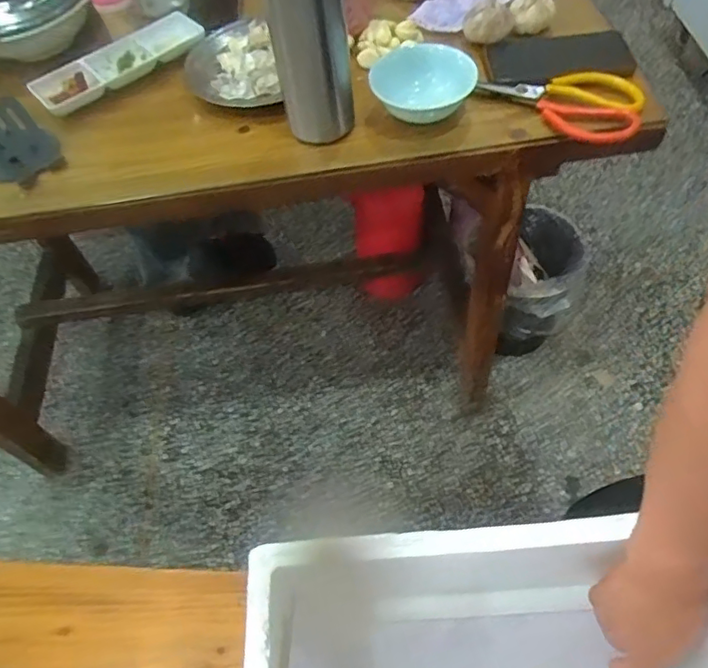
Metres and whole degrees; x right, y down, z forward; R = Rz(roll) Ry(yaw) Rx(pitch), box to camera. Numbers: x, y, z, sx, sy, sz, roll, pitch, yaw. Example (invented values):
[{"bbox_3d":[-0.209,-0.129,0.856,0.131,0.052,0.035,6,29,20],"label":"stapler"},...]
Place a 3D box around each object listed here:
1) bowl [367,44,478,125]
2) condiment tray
[{"bbox_3d":[0.076,-0.278,0.657,0.109,0.047,0.109,-2,56,3],"label":"bowl"},{"bbox_3d":[-0.298,-0.347,0.738,0.213,0.021,0.075,-41,62,-21],"label":"condiment tray"}]

